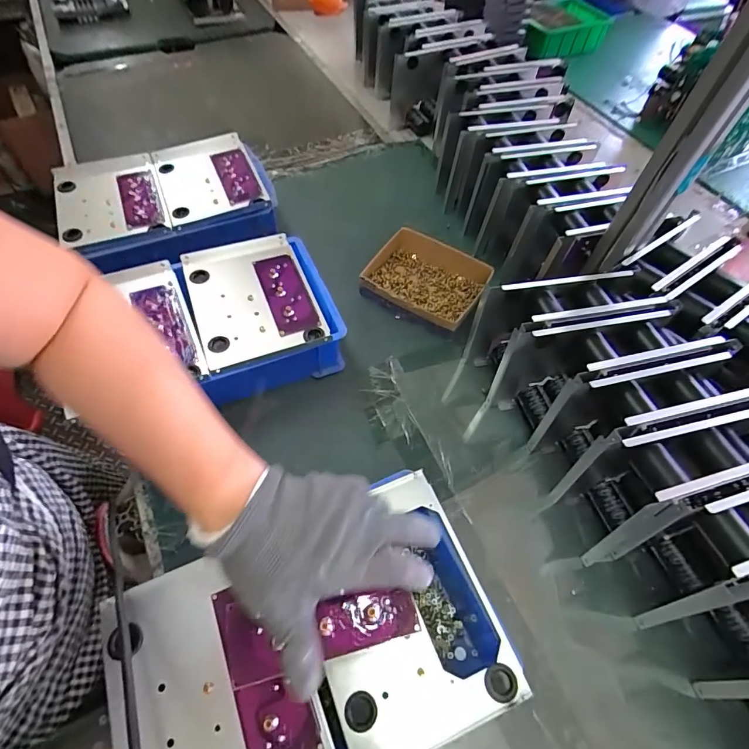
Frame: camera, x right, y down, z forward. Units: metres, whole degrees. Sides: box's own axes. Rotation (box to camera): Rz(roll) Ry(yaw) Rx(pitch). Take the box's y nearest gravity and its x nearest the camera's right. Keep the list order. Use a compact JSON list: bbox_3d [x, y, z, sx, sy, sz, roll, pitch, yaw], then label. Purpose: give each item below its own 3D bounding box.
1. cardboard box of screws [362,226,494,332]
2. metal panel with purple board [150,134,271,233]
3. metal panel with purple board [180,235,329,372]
[{"bbox_3d":[0.081,-0.151,0.675,0.177,0.041,0.147,30,62,16],"label":"cardboard box of screws"},{"bbox_3d":[-0.269,-0.318,0.686,0.145,0.015,0.212,-20,61,-13],"label":"metal panel with purple board"},{"bbox_3d":[-0.163,-0.104,0.557,0.142,0.011,0.203,-19,61,-13],"label":"metal panel with purple board"}]

